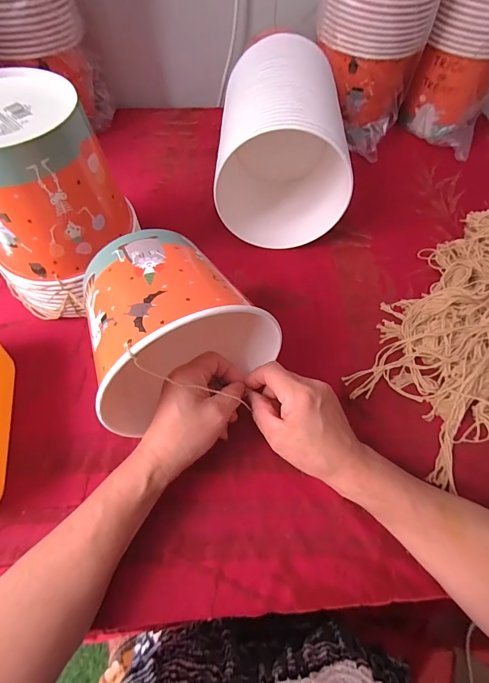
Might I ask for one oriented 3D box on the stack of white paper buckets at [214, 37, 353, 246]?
[{"bbox_3d":[0.051,-0.270,0.467,0.147,0.166,0.234,1,60,-1],"label":"stack of white paper buckets"}]

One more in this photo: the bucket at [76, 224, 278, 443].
[{"bbox_3d":[-0.069,-0.028,0.315,0.151,0.125,0.133,-24,63,-14],"label":"bucket"}]

